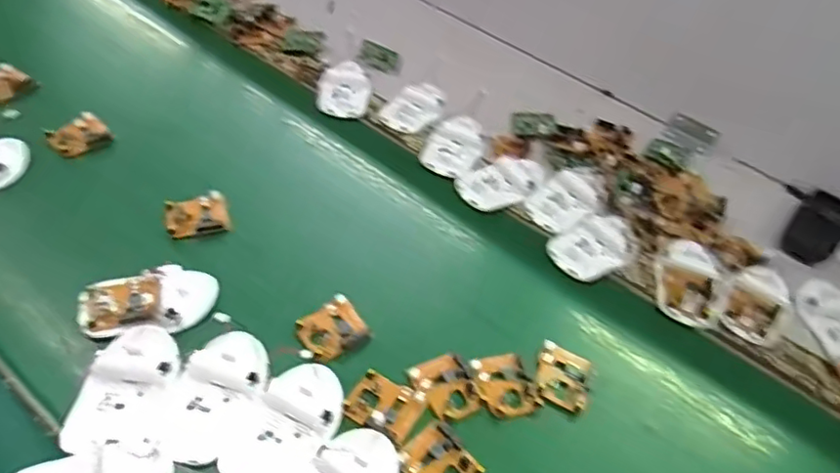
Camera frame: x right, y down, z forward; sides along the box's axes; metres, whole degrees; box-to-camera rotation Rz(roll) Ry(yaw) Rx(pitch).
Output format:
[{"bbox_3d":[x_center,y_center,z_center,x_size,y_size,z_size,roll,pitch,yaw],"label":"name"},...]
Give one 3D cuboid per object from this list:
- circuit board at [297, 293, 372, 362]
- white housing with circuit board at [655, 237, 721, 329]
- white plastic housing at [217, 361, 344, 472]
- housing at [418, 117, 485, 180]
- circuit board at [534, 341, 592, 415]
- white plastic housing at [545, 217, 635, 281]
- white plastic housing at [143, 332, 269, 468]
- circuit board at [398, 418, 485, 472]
[{"bbox_3d":[-0.069,0.072,0.468,0.049,0.008,0.048,-26,56,-30],"label":"circuit board"},{"bbox_3d":[0.249,0.039,0.540,0.053,0.018,0.083,18,46,6],"label":"white housing with circuit board"},{"bbox_3d":[-0.093,0.131,0.406,0.057,0.016,0.093,29,49,16],"label":"white plastic housing"},{"bbox_3d":[0.035,-0.097,0.635,0.059,0.015,0.087,21,47,9],"label":"housing"},{"bbox_3d":[0.114,0.110,0.467,0.041,0.006,0.052,20,47,9],"label":"circuit board"},{"bbox_3d":[0.165,0.009,0.564,0.085,0.013,0.058,-17,52,-24],"label":"white plastic housing"},{"bbox_3d":[-0.148,0.109,0.414,0.063,0.015,0.091,22,47,10],"label":"white plastic housing"},{"bbox_3d":[0.015,0.158,0.408,0.050,0.007,0.043,37,55,26],"label":"circuit board"}]

